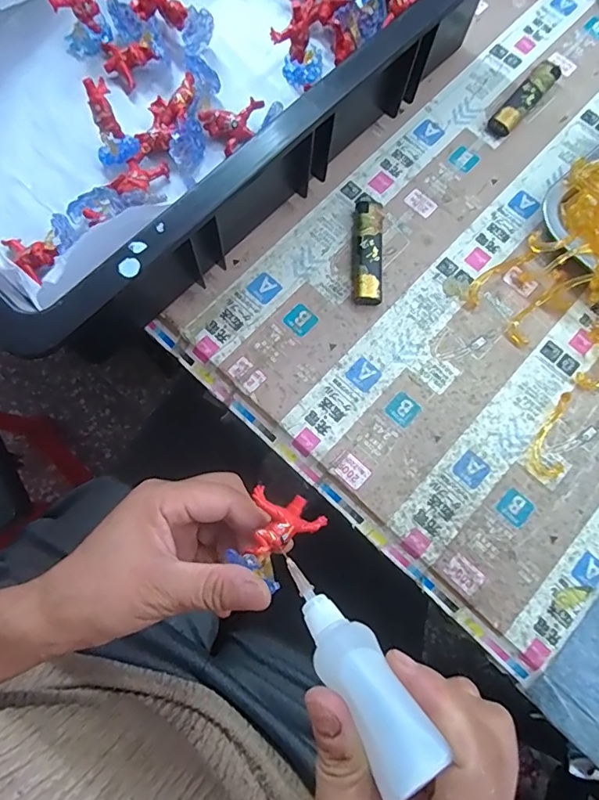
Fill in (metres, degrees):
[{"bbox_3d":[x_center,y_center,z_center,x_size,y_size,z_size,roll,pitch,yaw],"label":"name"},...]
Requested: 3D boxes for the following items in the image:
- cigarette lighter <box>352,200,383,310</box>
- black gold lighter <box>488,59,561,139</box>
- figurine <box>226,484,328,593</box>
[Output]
[{"bbox_3d":[0.050,-0.107,0.357,0.020,0.015,0.077,3,75,0],"label":"cigarette lighter"},{"bbox_3d":[0.185,-0.246,0.398,0.019,0.013,0.084,40,78,9],"label":"black gold lighter"},{"bbox_3d":[-0.015,0.074,0.270,0.041,0.023,0.049,36,78,8],"label":"figurine"}]

